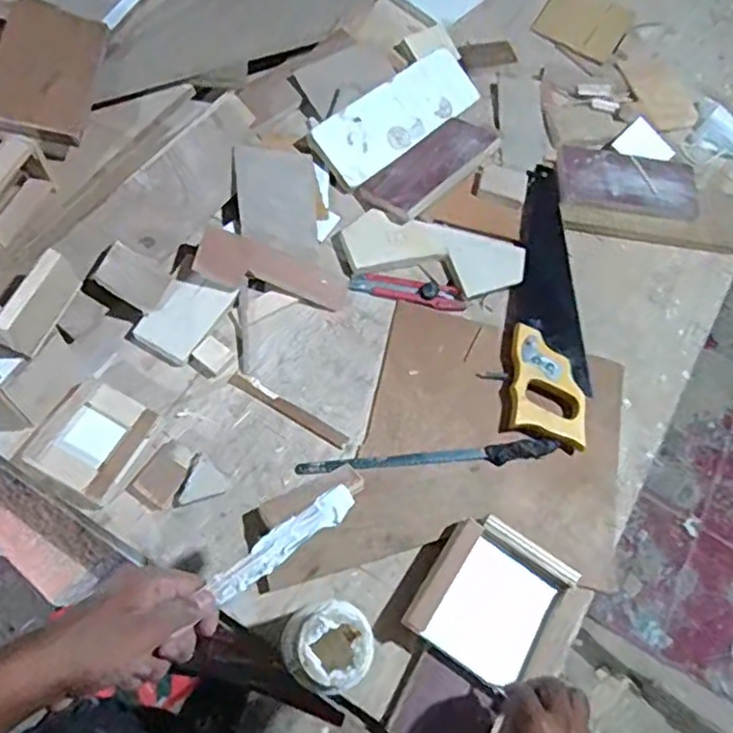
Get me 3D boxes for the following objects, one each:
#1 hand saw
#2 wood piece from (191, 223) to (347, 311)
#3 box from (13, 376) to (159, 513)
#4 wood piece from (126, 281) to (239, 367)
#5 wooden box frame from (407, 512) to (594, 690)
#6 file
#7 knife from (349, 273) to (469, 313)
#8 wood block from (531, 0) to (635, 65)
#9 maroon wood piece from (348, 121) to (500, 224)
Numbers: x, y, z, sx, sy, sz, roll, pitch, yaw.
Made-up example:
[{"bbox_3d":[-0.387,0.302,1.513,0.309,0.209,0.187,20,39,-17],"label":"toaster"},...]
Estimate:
[{"bbox_3d":[0.254,-0.097,0.858,0.107,0.029,0.404,13,65,-3],"label":"hand saw"},{"bbox_3d":[-0.115,-0.111,0.794,0.183,0.013,0.060,21,90,-17],"label":"wood piece"},{"bbox_3d":[-0.298,0.080,0.695,0.105,0.032,0.121,30,65,5],"label":"box"},{"bbox_3d":[-0.218,-0.059,0.772,0.068,0.015,0.116,34,65,7],"label":"wood piece"},{"bbox_3d":[0.142,0.247,0.667,0.160,0.036,0.143,33,71,11],"label":"wooden box frame"},{"bbox_3d":[0.077,0.110,0.763,0.310,0.031,0.025,-4,67,-11],"label":"file"},{"bbox_3d":[0.057,-0.101,0.849,0.152,0.017,0.040,11,65,-3],"label":"knife"},{"bbox_3d":[0.369,-0.584,1.102,0.141,0.008,0.137,30,65,5],"label":"wood block"},{"bbox_3d":[0.088,-0.274,0.891,0.202,0.018,0.091,-41,63,-16],"label":"maroon wood piece"}]

